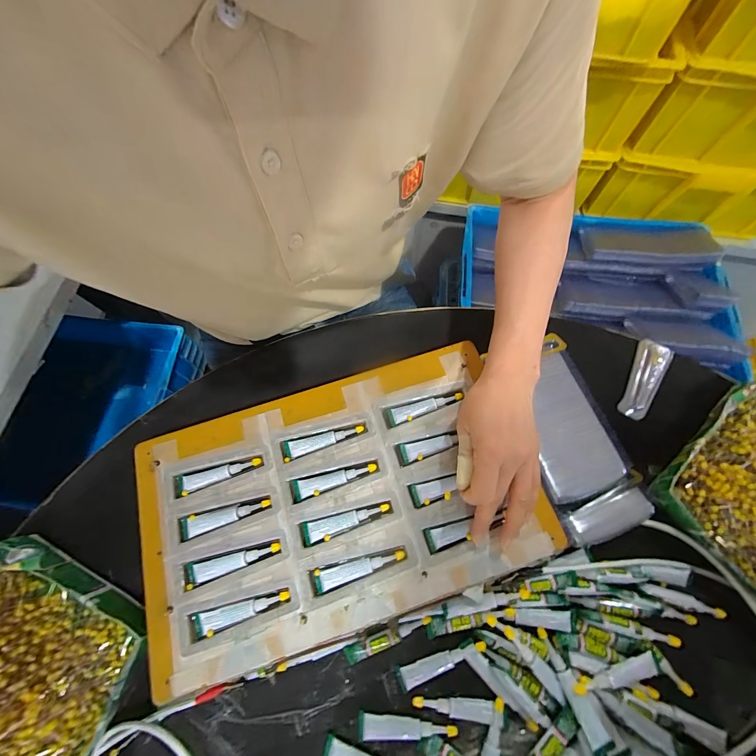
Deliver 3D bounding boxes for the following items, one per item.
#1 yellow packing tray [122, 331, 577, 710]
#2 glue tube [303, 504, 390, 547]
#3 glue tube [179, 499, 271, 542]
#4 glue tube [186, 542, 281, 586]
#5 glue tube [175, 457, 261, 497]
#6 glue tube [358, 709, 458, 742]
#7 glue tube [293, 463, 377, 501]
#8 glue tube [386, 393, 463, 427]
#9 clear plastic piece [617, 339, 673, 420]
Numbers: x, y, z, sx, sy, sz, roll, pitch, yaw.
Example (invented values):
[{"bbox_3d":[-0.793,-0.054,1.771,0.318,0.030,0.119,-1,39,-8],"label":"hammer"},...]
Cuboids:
[{"bbox_3d":[-0.043,0.117,0.322,0.374,0.026,0.229,-17,76,-7],"label":"yellow packing tray"},{"bbox_3d":[-0.031,0.139,0.315,0.085,0.006,0.018,-17,71,-5],"label":"glue tube"},{"bbox_3d":[-0.152,0.135,0.319,0.088,0.006,0.020,-19,71,-6],"label":"glue tube"},{"bbox_3d":[-0.136,0.174,0.306,0.087,0.006,0.018,-15,71,-5],"label":"glue tube"},{"bbox_3d":[-0.165,0.098,0.332,0.086,0.008,0.018,-18,71,-6],"label":"glue tube"},{"bbox_3d":[0.025,0.313,0.284,0.085,0.010,0.019,4,70,2],"label":"glue tube"},{"bbox_3d":[-0.044,0.103,0.328,0.084,0.006,0.018,-15,71,-5],"label":"glue tube"},{"bbox_3d":[0.052,0.032,0.352,0.084,0.006,0.017,-15,71,-5],"label":"glue tube"},{"bbox_3d":[0.324,-0.002,0.392,0.033,0.022,0.104,33,74,12],"label":"clear plastic piece"}]

